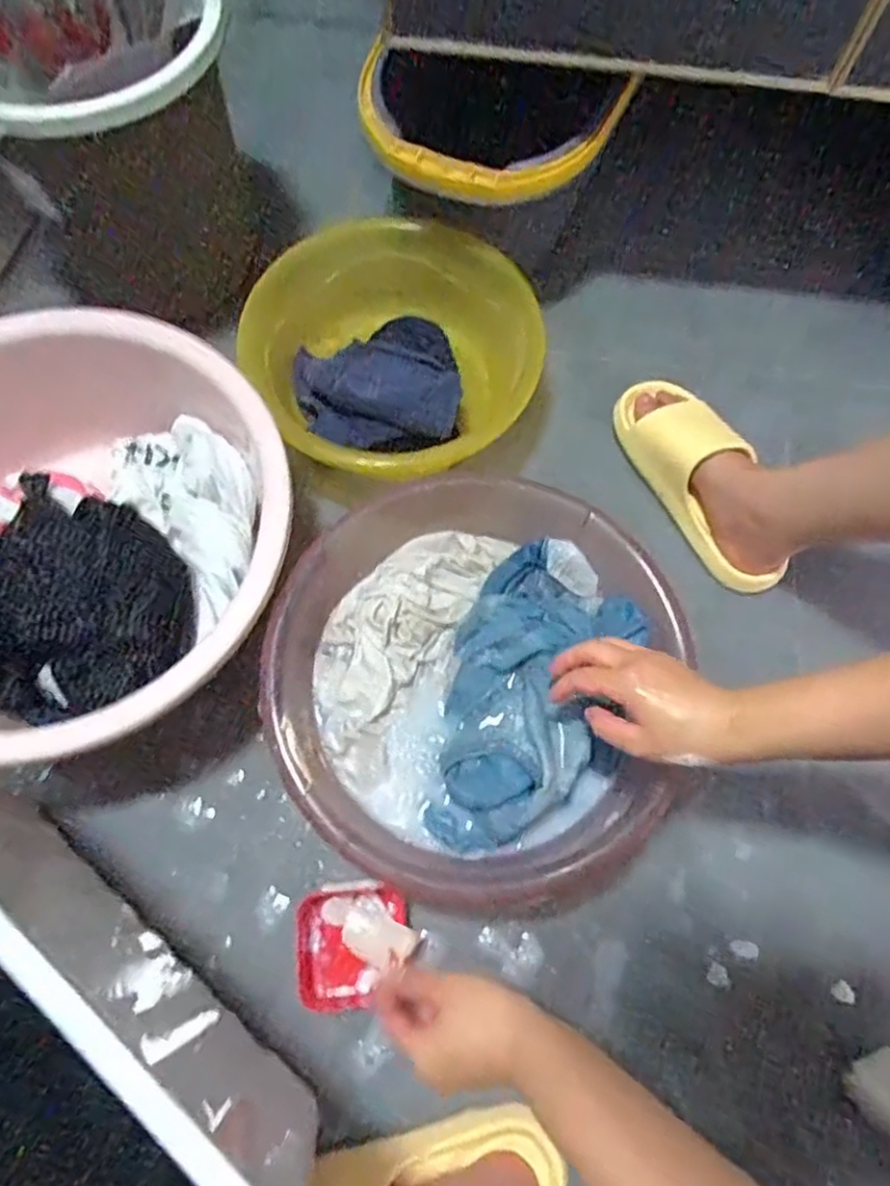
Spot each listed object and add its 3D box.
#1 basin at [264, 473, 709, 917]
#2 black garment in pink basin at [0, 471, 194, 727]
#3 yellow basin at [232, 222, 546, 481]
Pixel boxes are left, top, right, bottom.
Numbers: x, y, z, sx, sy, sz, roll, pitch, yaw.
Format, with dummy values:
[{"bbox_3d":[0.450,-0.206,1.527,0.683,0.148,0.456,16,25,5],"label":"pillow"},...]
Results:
[{"bbox_3d":[0.019,0.068,0.608,0.332,0.117,0.377,-31,74,-9],"label":"basin"},{"bbox_3d":[-0.342,0.009,0.604,0.206,0.082,0.185,-42,76,-12],"label":"black garment in pink basin"},{"bbox_3d":[-0.056,-0.261,0.743,0.281,0.109,0.279,0,71,0],"label":"yellow basin"}]

